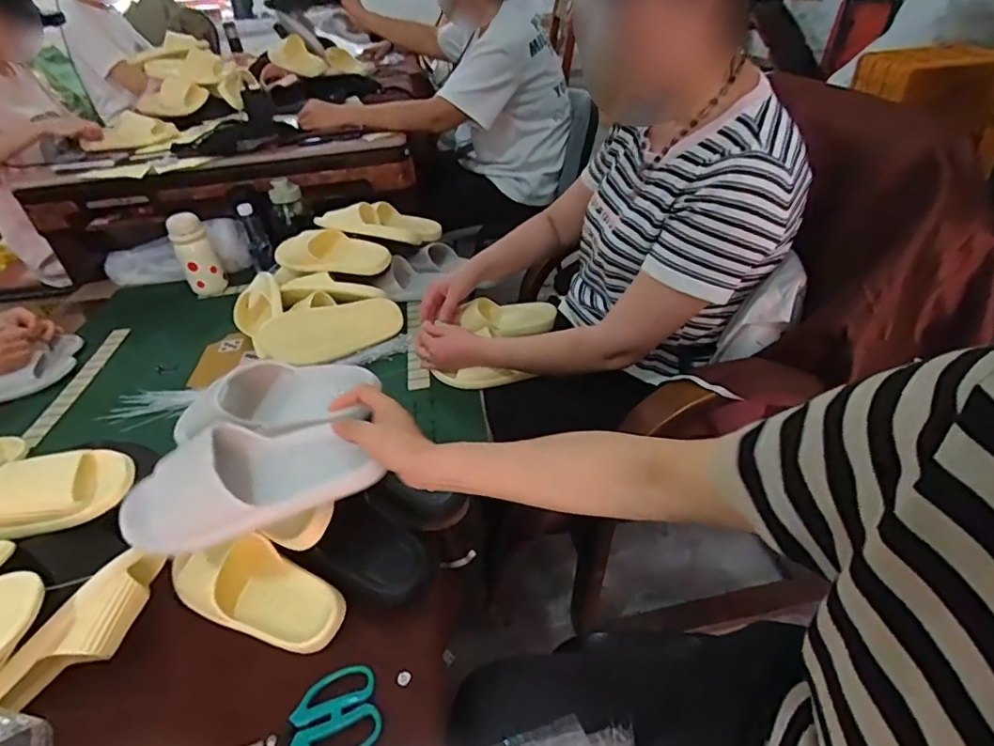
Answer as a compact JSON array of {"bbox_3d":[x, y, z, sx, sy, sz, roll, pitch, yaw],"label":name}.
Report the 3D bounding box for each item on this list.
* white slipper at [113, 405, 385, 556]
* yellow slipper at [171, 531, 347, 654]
[{"bbox_3d":[-0.256,0.104,0.553,0.256,0.064,0.110,-11,37,-7],"label":"white slipper"},{"bbox_3d":[-0.280,0.239,0.636,0.225,0.058,0.089,12,40,22],"label":"yellow slipper"}]

